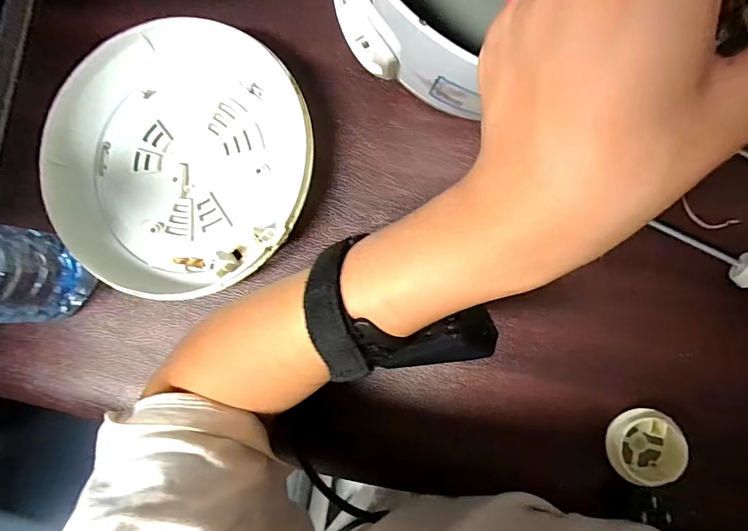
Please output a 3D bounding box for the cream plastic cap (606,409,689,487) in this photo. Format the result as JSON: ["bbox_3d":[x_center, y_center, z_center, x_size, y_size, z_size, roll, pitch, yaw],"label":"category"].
[{"bbox_3d":[0.176,0.116,0.297,0.045,0.023,0.045,-1,85,7],"label":"cream plastic cap"}]

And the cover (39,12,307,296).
[{"bbox_3d":[-0.146,-0.082,0.349,0.196,0.044,0.206,-1,85,7],"label":"cover"}]

